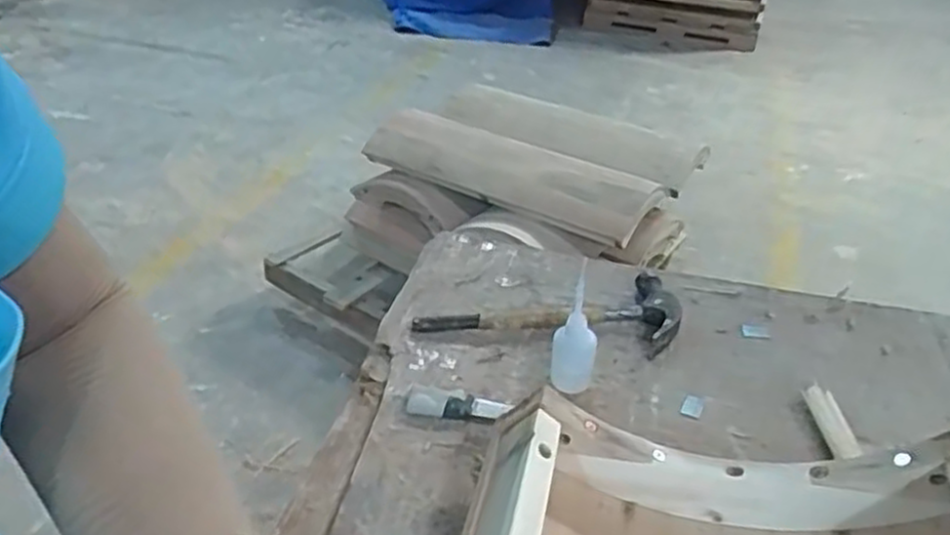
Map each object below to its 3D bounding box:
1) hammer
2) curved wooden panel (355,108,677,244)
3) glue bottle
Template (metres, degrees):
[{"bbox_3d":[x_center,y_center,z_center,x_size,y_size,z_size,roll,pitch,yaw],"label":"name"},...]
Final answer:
[{"bbox_3d":[0.064,0.035,0.676,0.227,0.025,0.091,3,33,0],"label":"hammer"},{"bbox_3d":[0.070,-0.244,1.776,0.711,0.117,0.222,20,37,25],"label":"curved wooden panel"},{"bbox_3d":[0.079,0.050,0.580,0.033,0.102,0.032,11,34,12],"label":"glue bottle"}]

